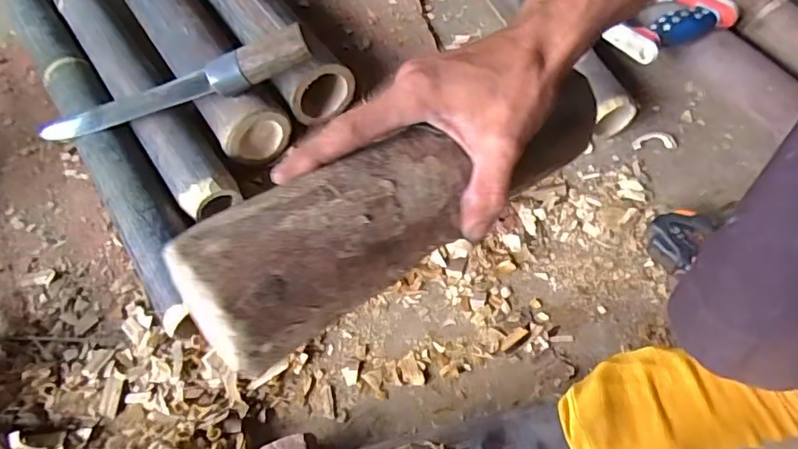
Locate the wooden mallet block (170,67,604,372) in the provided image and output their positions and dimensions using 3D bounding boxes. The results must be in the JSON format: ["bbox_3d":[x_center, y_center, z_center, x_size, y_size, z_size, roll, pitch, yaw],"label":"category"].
[{"bbox_3d":[0.012,-0.016,0.288,0.249,0.042,0.059,-27,61,-26],"label":"wooden mallet block"}]

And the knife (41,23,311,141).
[{"bbox_3d":[-0.247,-0.137,0.578,0.329,0.030,0.040,-14,59,15],"label":"knife"}]

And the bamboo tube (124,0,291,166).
[{"bbox_3d":[-0.279,-0.256,0.689,0.079,0.071,0.460,-32,63,-14],"label":"bamboo tube"}]

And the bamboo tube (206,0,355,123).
[{"bbox_3d":[-0.211,-0.303,0.720,0.085,0.091,0.461,-31,63,-14],"label":"bamboo tube"}]

